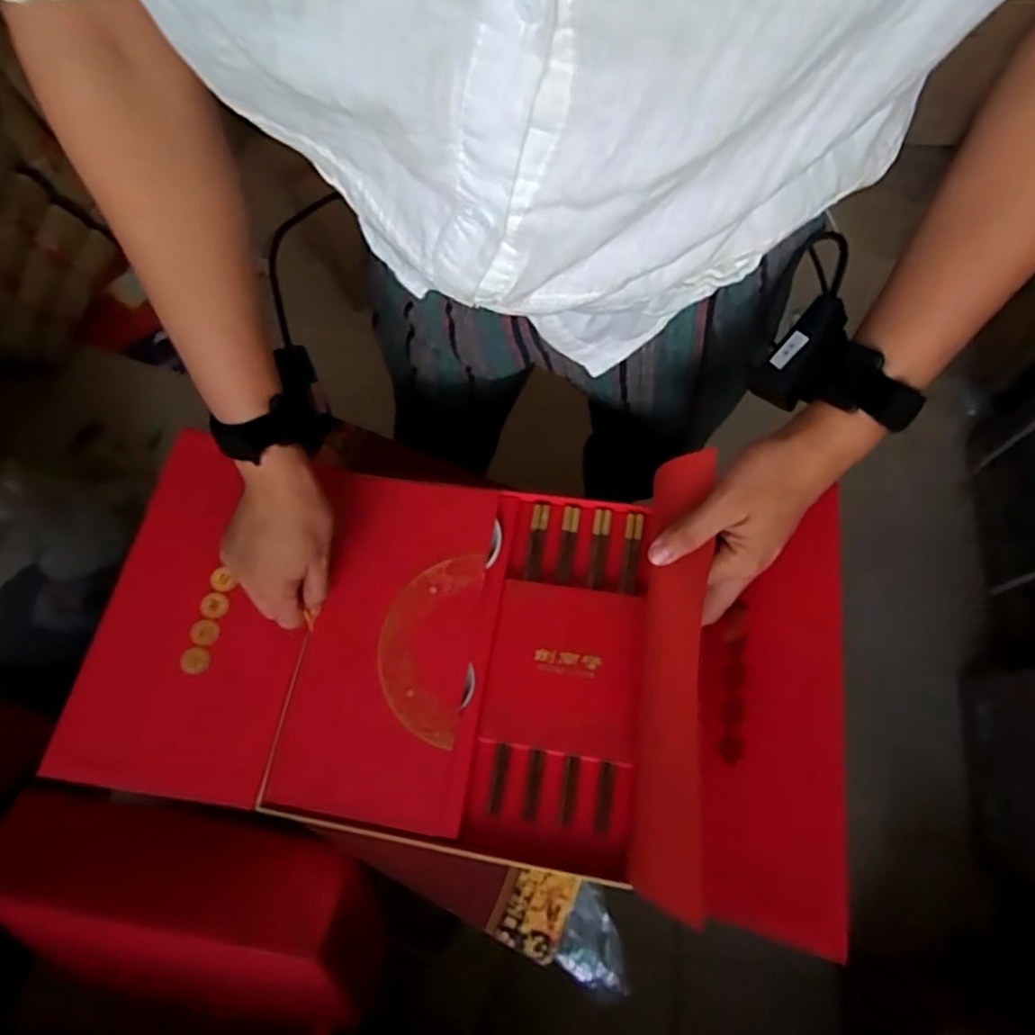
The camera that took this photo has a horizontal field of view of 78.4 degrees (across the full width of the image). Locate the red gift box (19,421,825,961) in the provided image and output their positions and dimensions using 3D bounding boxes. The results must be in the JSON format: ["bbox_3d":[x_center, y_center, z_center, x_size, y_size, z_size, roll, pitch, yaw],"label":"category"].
[{"bbox_3d":[-0.059,0.087,0.457,0.501,0.154,0.276,8,71,4],"label":"red gift box"}]

